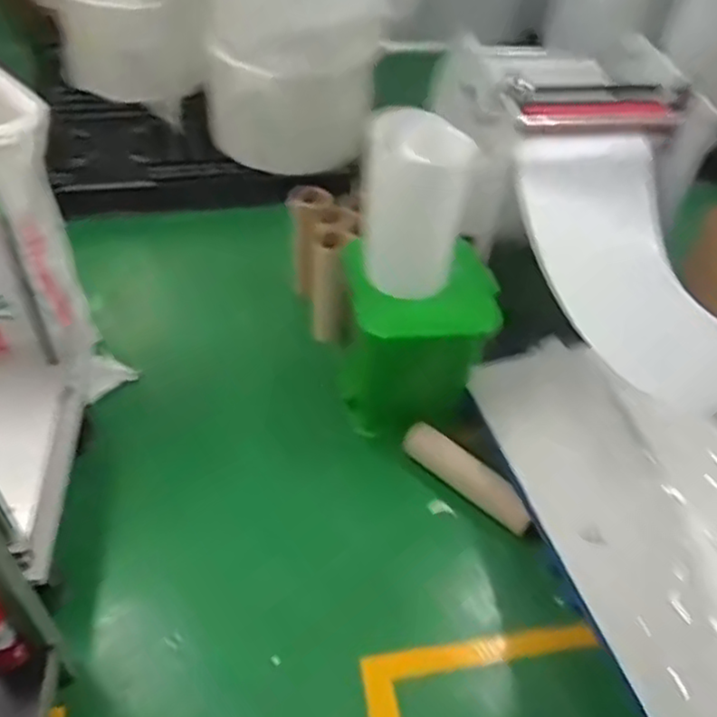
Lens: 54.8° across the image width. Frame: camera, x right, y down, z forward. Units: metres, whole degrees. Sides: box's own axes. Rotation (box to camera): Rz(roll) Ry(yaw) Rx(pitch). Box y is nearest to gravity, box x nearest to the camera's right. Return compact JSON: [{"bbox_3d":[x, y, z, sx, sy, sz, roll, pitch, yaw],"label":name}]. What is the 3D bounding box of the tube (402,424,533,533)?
[{"bbox_3d":[0.262,0.281,1.662,0.360,0.086,0.066,37,54,25],"label":"tube"}]

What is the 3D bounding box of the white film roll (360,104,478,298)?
[{"bbox_3d":[0.107,-0.318,1.454,0.226,0.354,0.189,14,48,6],"label":"white film roll"}]

